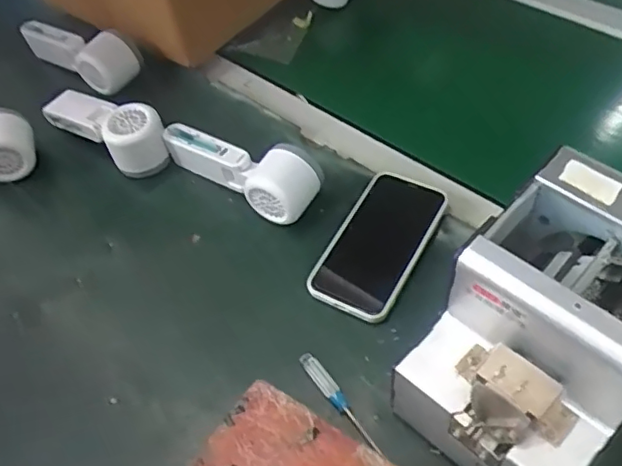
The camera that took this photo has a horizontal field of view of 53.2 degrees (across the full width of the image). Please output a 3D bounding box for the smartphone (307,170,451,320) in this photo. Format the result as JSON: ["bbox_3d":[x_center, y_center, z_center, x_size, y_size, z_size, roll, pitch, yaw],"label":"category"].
[{"bbox_3d":[0.059,0.007,0.542,0.073,0.010,0.141,21,62,22],"label":"smartphone"}]

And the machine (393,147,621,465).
[{"bbox_3d":[0.155,0.071,0.403,0.162,0.152,0.118,-38,58,-23],"label":"machine"}]

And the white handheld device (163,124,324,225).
[{"bbox_3d":[-0.066,-0.066,0.592,0.155,0.051,0.060,30,60,25],"label":"white handheld device"}]

